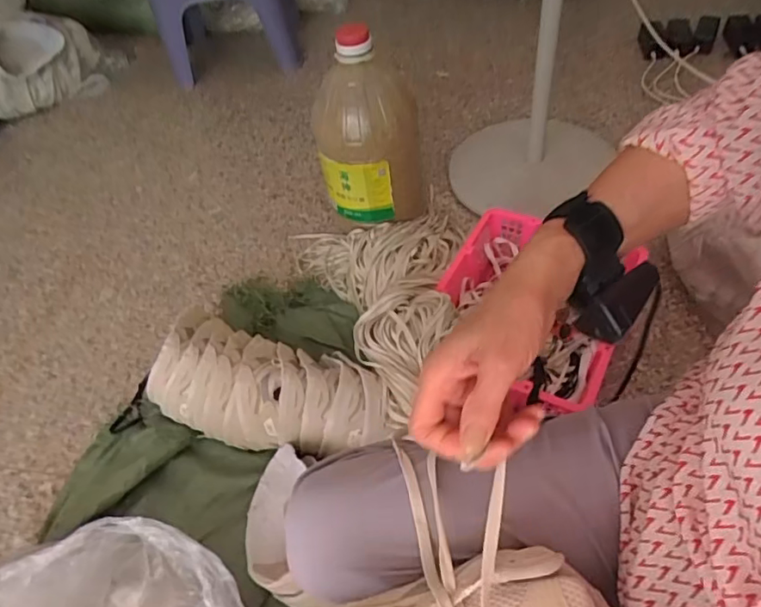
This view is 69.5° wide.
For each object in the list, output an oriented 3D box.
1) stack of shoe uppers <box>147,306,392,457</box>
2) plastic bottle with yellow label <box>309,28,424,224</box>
[{"bbox_3d":[-0.171,0.132,0.877,0.382,0.110,0.190,14,53,19],"label":"stack of shoe uppers"},{"bbox_3d":[-0.024,-0.335,1.114,0.203,0.345,0.176,-6,50,3],"label":"plastic bottle with yellow label"}]

